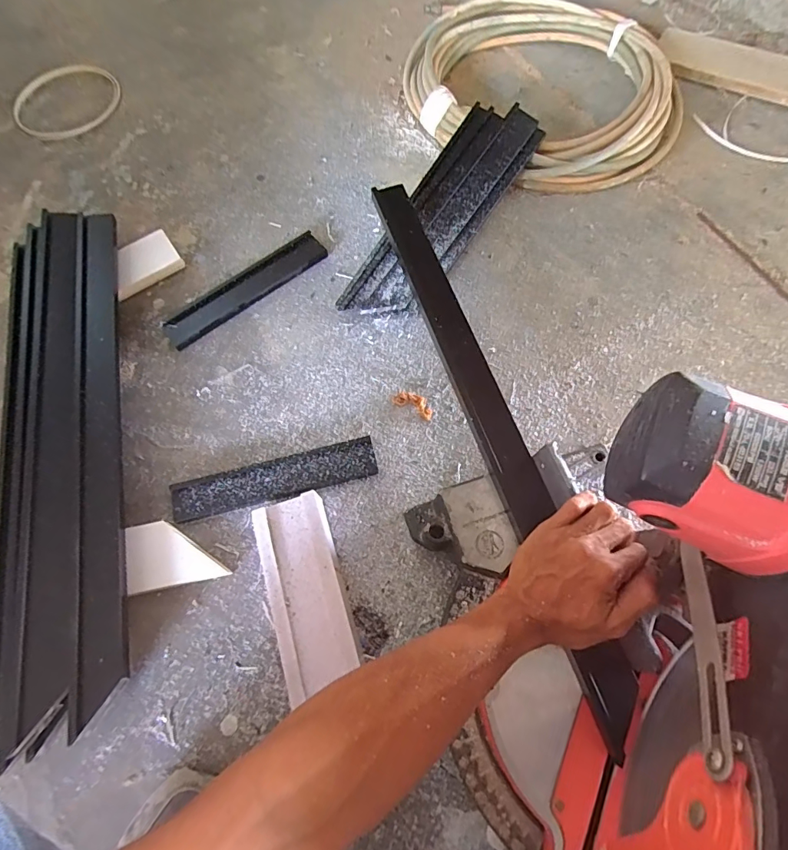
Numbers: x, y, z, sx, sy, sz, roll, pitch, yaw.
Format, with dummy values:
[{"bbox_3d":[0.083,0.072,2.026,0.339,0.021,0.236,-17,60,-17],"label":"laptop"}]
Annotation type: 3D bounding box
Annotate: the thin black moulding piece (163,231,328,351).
[{"bbox_3d":[-0.219,-0.203,0.663,0.259,0.013,0.049,-37,72,-11],"label":"thin black moulding piece"}]

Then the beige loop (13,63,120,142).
[{"bbox_3d":[-0.609,-0.604,0.827,0.177,0.017,0.197,43,71,8],"label":"beige loop"}]

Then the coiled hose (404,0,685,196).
[{"bbox_3d":[0.260,-0.601,0.777,0.485,0.051,0.423,33,75,13],"label":"coiled hose"}]

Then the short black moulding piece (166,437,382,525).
[{"bbox_3d":[-0.145,0.069,0.554,0.246,0.021,0.051,-15,70,-3],"label":"short black moulding piece"}]

